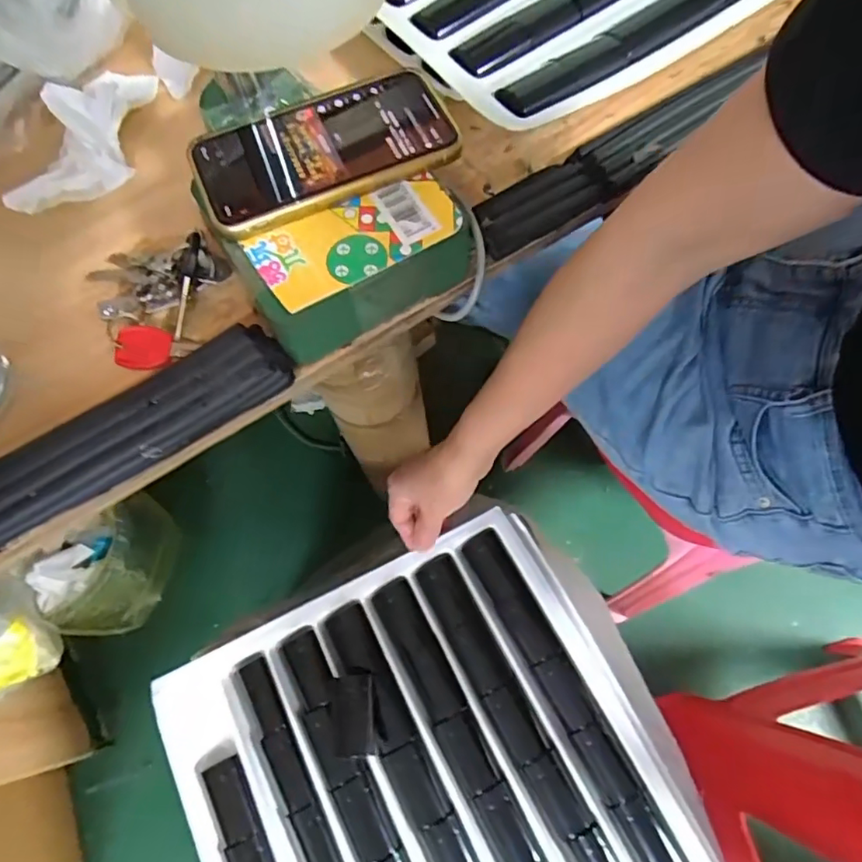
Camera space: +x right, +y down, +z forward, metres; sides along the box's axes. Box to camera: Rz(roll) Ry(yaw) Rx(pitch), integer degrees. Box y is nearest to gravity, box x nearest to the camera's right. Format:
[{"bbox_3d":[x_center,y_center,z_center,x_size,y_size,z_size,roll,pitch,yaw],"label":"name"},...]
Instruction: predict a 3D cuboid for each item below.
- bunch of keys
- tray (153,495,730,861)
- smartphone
[{"bbox_3d":[-0.168,-0.090,0.349,0.080,0.023,0.089,-31,72,-9],"label":"bunch of keys"},{"bbox_3d":[0.036,0.340,0.424,0.364,0.031,0.513,-24,71,-7],"label":"tray"},{"bbox_3d":[-0.062,-0.167,0.329,0.146,0.009,0.078,-24,71,-7],"label":"smartphone"}]

